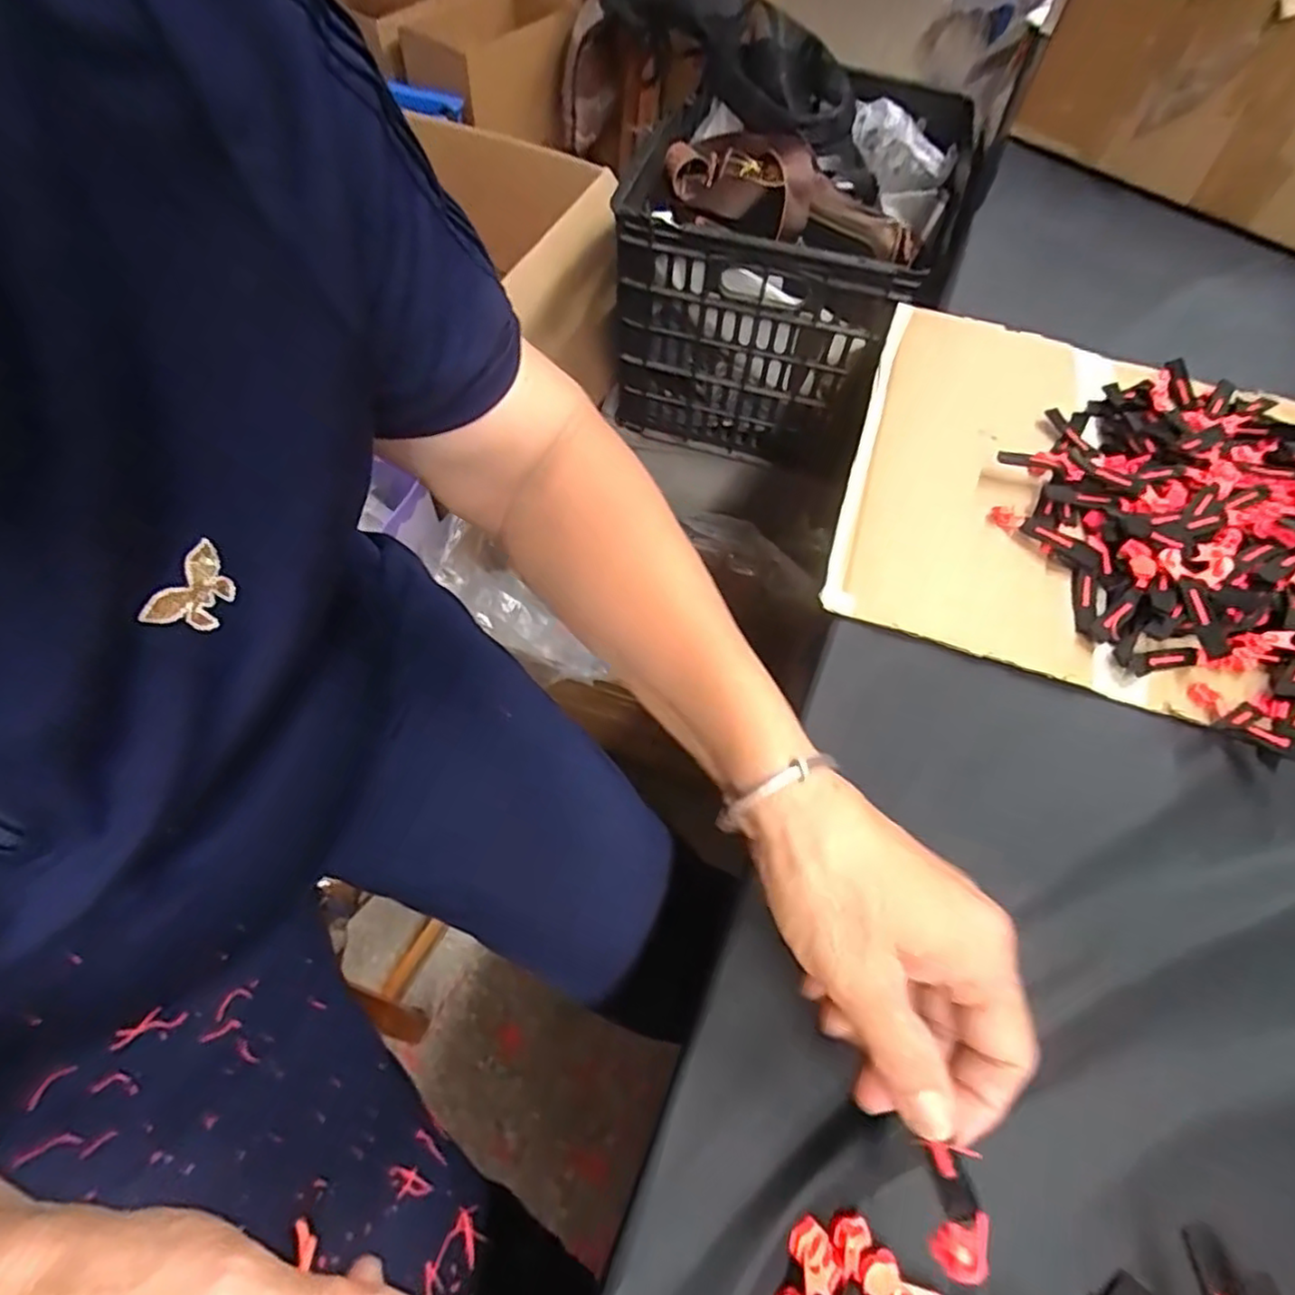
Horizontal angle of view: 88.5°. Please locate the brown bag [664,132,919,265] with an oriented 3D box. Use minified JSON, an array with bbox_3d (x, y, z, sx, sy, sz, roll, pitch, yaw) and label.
[{"bbox_3d":[0.142,-0.483,0.710,0.274,0.067,0.145,31,63,14],"label":"brown bag"}]

